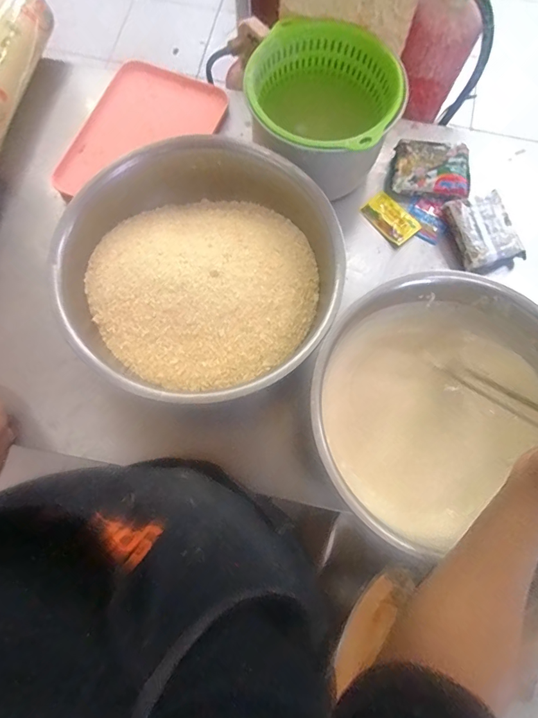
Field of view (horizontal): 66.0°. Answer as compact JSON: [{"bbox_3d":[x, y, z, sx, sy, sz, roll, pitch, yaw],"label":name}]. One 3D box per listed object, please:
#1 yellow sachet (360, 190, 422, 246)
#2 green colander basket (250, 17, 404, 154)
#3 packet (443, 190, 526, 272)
[{"bbox_3d":[0.211,-0.244,0.709,0.062,0.015,0.096,-37,80,-10],"label":"yellow sachet"},{"bbox_3d":[0.079,-0.384,0.665,0.214,0.154,0.218,-2,76,-2],"label":"green colander basket"},{"bbox_3d":[0.354,-0.210,0.686,0.102,0.041,0.126,-15,77,-5],"label":"packet"}]

